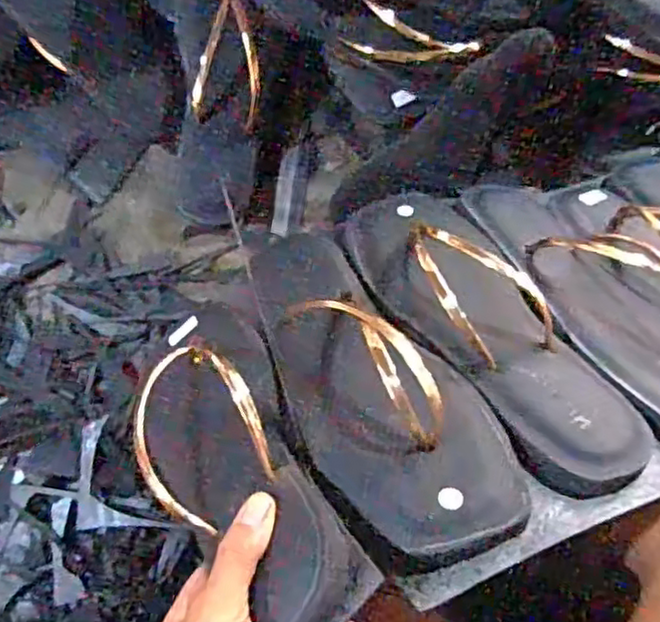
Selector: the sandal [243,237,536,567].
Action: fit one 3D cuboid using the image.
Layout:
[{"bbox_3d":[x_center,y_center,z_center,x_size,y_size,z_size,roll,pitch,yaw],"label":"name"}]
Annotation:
[{"bbox_3d":[0.012,0.022,0.417,0.100,0.056,0.275,-26,46,-9],"label":"sandal"}]

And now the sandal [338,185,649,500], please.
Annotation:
[{"bbox_3d":[0.097,0.008,0.422,0.084,0.046,0.236,-31,58,-10],"label":"sandal"}]

